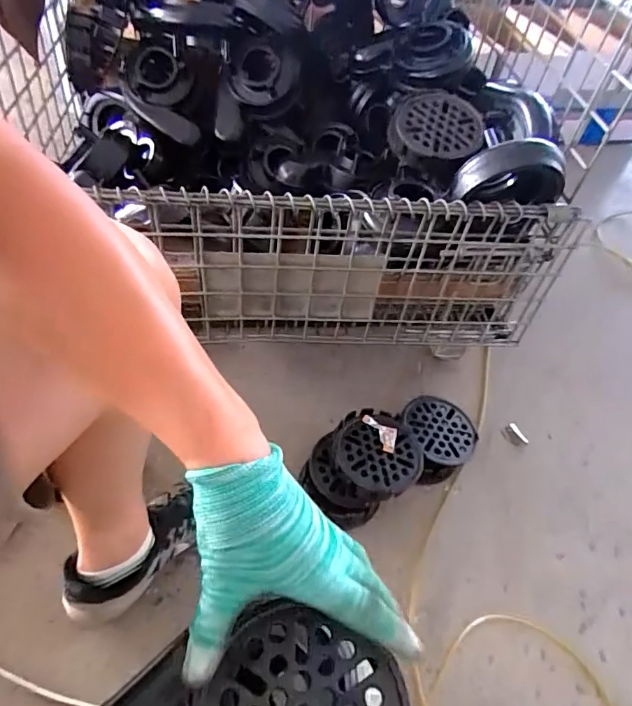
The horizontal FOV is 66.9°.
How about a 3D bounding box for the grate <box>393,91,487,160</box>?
[{"bbox_3d":[0.188,-0.350,0.735,0.133,0.025,0.103,6,86,8],"label":"grate"}]

